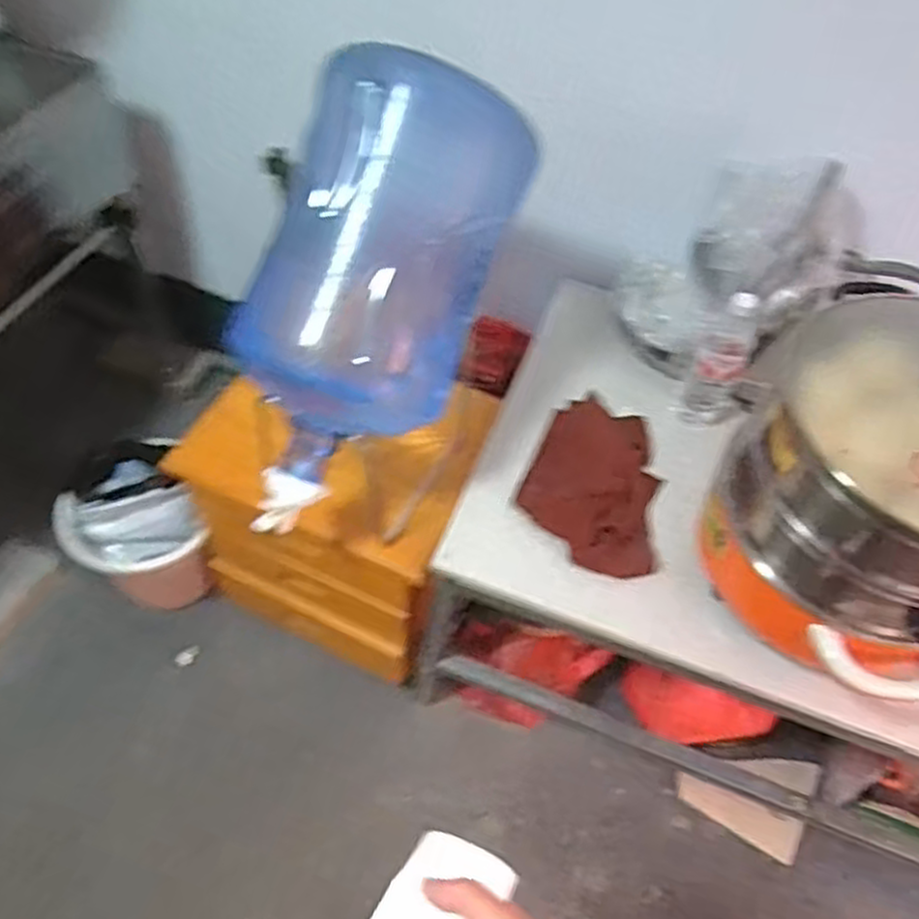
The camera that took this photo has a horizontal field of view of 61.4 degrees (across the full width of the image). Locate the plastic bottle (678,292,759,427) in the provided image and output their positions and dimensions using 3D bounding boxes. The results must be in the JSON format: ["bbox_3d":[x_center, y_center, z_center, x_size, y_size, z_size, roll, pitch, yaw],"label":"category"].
[{"bbox_3d":[0.360,-0.130,1.067,0.073,0.208,0.062,31,57,17],"label":"plastic bottle"}]

